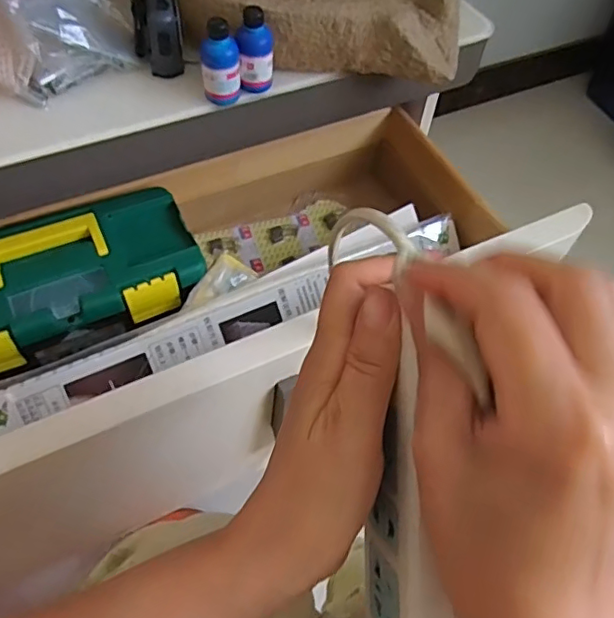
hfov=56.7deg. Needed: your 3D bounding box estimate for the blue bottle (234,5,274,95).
[{"bbox_3d":[-0.040,-0.200,0.441,0.027,0.058,0.026,-2,56,-6],"label":"blue bottle"}]

